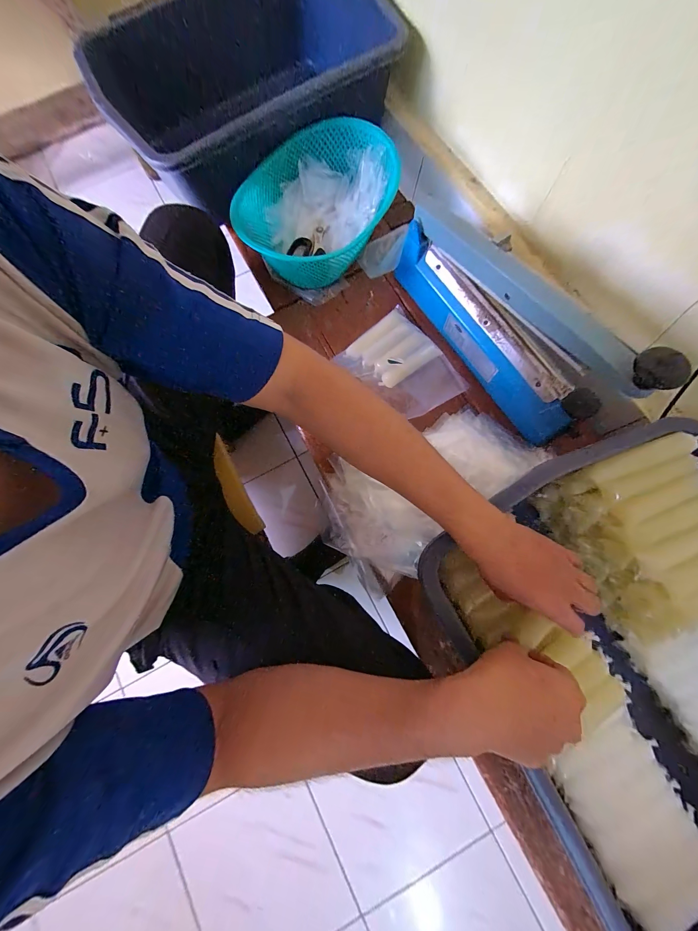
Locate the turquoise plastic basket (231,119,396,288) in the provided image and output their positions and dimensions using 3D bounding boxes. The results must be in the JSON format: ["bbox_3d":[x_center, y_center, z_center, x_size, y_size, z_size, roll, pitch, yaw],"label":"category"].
[{"bbox_3d":[-0.053,-0.443,0.531,0.223,0.097,0.302,32,81,9],"label":"turquoise plastic basket"}]

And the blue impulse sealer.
[{"bbox_3d":[0.211,-0.214,0.428,0.068,0.180,0.401,-33,78,-4],"label":"blue impulse sealer"}]

